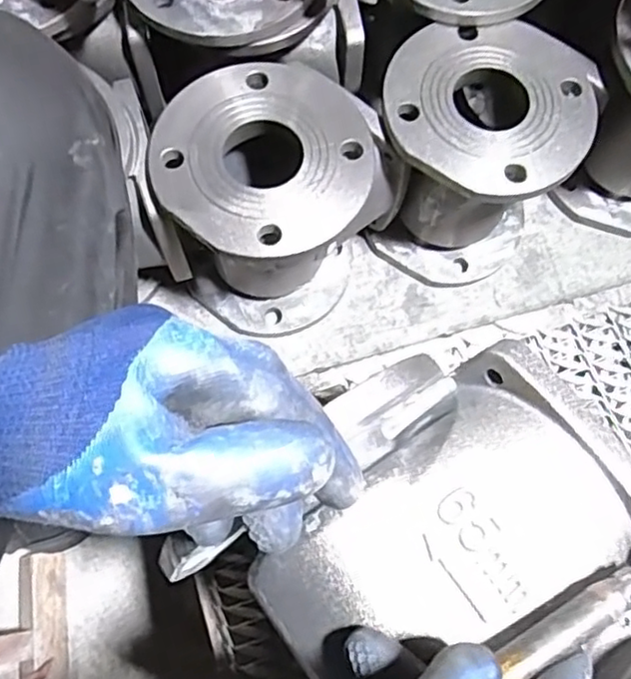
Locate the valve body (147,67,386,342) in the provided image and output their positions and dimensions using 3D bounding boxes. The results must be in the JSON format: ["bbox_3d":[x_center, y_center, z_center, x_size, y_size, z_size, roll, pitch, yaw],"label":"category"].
[{"bbox_3d":[-0.045,-0.120,0.613,0.167,0.196,0.168,0,72,-1],"label":"valve body"}]

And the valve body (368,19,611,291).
[{"bbox_3d":[0.147,-0.170,0.638,0.169,0.201,0.160,0,72,-1],"label":"valve body"}]

